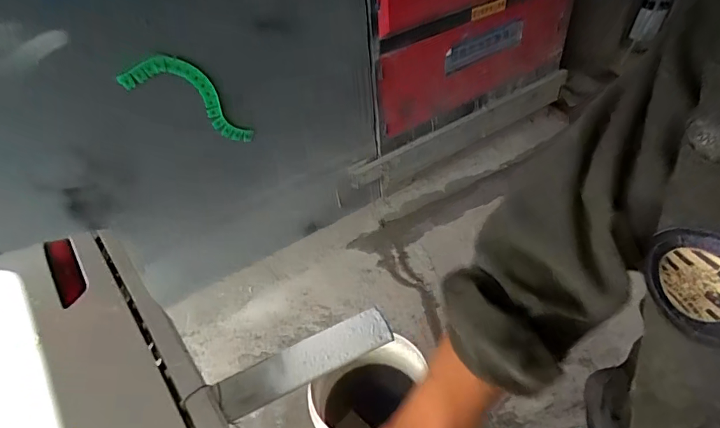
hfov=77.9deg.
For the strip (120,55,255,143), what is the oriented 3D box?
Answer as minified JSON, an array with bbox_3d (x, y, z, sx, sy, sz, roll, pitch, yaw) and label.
[{"bbox_3d":[-0.484,-0.351,1.363,0.161,0.434,0.035,-45,54,16],"label":"strip"}]

